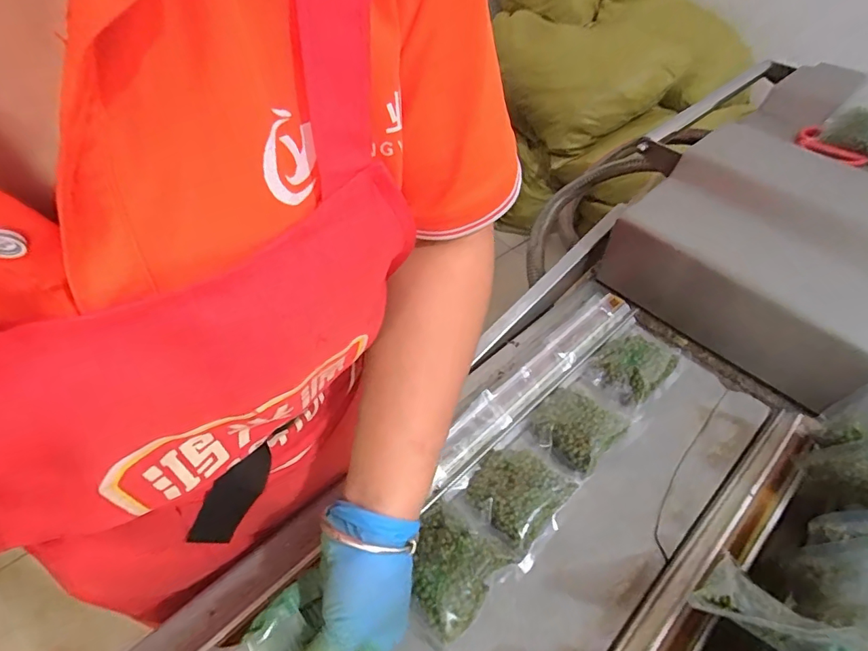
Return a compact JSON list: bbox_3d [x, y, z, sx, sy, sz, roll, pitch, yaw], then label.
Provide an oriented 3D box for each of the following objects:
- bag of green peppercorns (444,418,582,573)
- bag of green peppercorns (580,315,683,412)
[{"bbox_3d":[0.075,0.143,0.428,0.085,0.018,0.101,35,57,25],"label":"bag of green peppercorns"},{"bbox_3d":[0.217,0.039,0.520,0.114,0.020,0.068,-36,59,-27],"label":"bag of green peppercorns"}]

